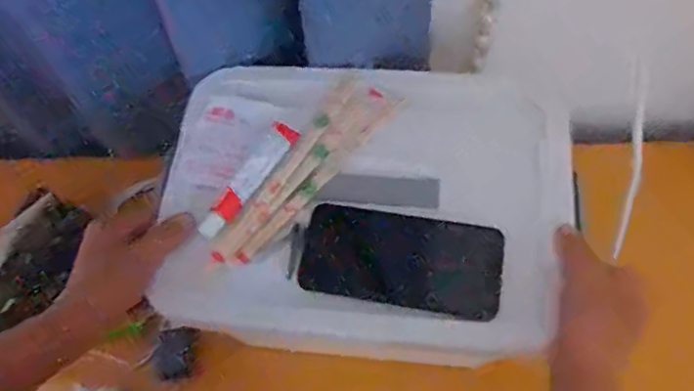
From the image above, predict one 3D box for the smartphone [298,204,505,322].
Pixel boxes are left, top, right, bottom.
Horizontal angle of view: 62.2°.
[{"bbox_3d":[0.041,0.049,0.435,0.147,0.009,0.072,8,64,10],"label":"smartphone"}]

